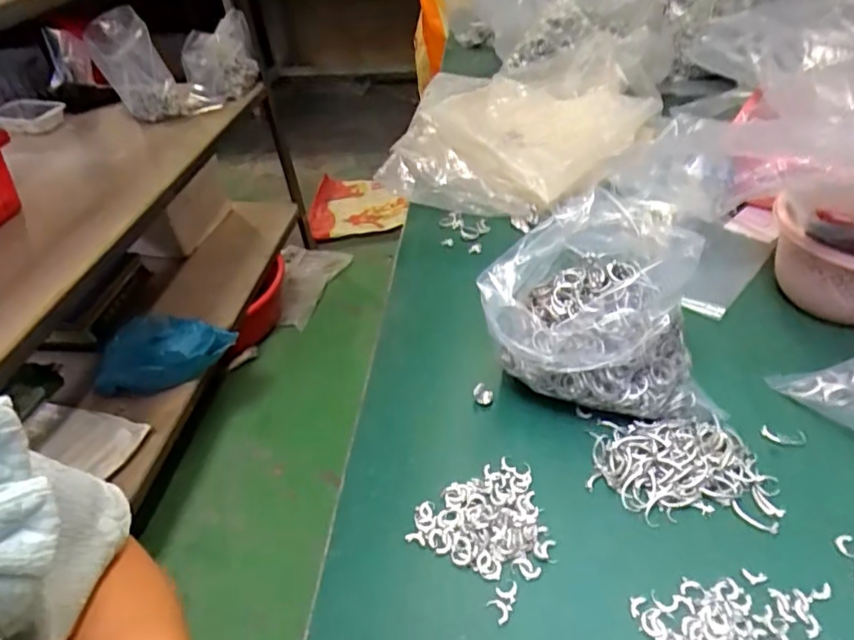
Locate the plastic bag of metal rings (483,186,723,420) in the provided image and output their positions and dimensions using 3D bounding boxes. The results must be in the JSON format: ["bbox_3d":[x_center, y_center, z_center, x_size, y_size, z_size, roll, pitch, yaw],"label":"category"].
[{"bbox_3d":[0.135,-0.004,0.449,0.180,0.135,0.120,-1,41,4],"label":"plastic bag of metal rings"}]

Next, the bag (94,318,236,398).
[{"bbox_3d":[-0.579,0.072,1.245,0.294,0.123,0.122,-3,41,3],"label":"bag"}]

